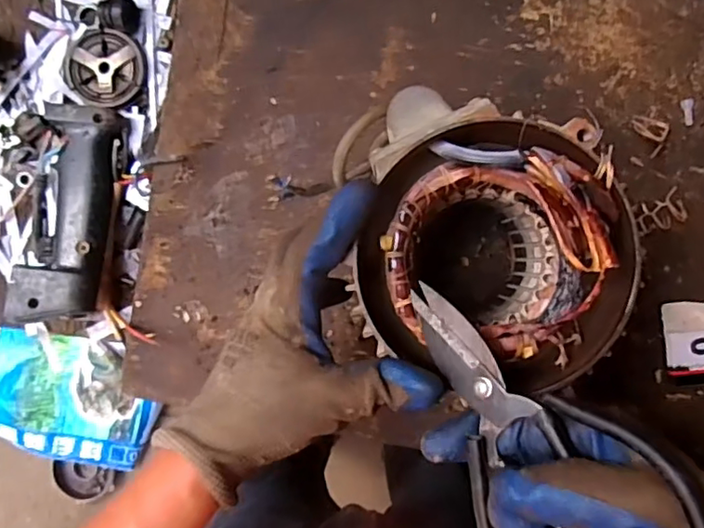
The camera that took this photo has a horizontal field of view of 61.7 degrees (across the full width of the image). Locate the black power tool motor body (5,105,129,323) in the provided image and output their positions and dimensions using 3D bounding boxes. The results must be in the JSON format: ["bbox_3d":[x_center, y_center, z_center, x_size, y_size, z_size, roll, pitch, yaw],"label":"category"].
[{"bbox_3d":[-0.232,-0.040,0.482,0.071,0.037,0.178,9,91,1],"label":"black power tool motor body"}]

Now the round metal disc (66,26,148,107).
[{"bbox_3d":[-0.208,-0.164,0.496,0.066,0.009,0.063,0,91,1],"label":"round metal disc"}]

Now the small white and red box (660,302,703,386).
[{"bbox_3d":[0.273,0.064,0.463,0.050,0.013,0.065,-4,91,1],"label":"small white and red box"}]

